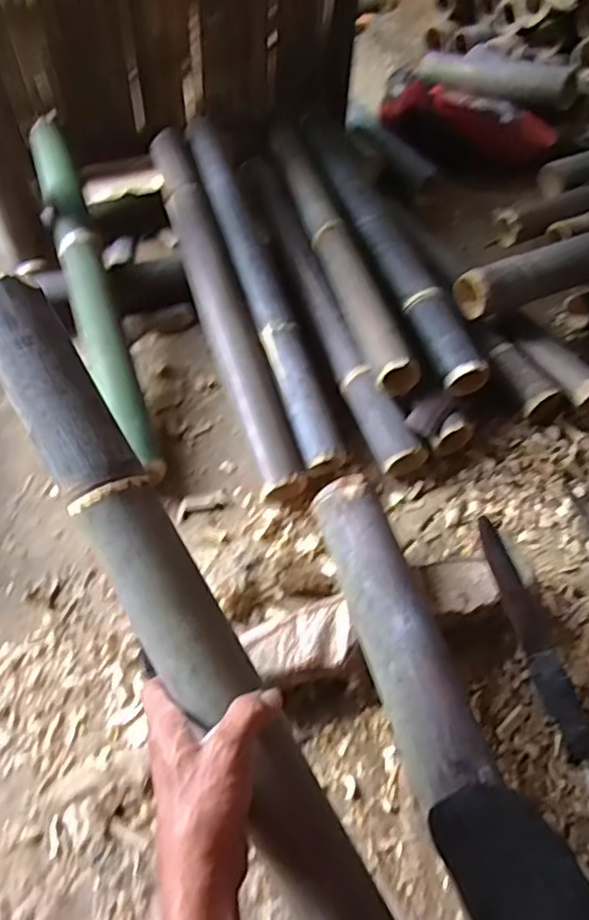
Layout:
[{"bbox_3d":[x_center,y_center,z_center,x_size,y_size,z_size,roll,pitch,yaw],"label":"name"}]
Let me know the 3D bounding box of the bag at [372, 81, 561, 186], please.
[{"bbox_3d":[0.342,-0.658,1.289,0.348,0.141,0.091,14,55,9],"label":"bag"}]

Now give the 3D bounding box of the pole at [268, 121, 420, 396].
[{"bbox_3d":[0.055,-0.361,1.005,0.064,0.051,0.645,-12,55,-10],"label":"pole"}]

